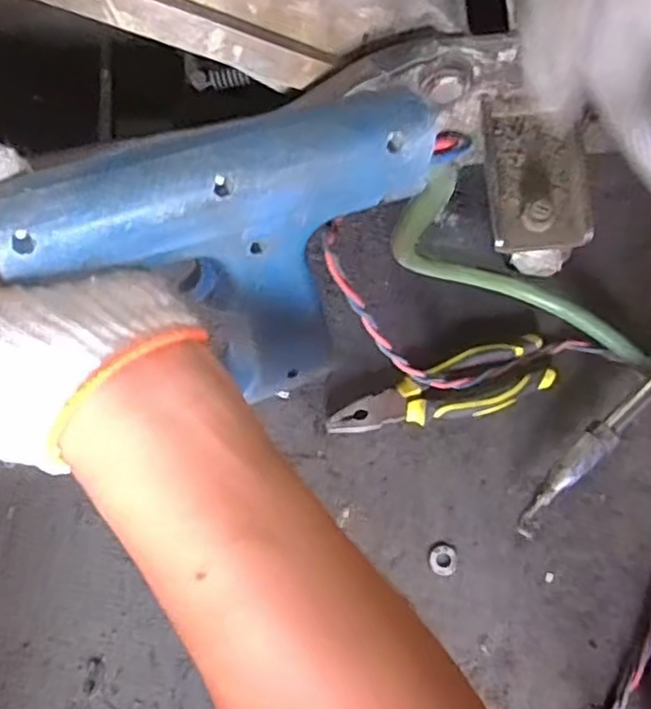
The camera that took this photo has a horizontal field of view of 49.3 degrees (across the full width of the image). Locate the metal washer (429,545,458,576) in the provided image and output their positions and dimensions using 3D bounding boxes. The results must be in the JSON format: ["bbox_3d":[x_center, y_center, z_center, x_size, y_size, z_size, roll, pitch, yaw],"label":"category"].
[{"bbox_3d":[0.099,0.172,0.591,0.023,0.004,0.024,-1,75,3],"label":"metal washer"}]

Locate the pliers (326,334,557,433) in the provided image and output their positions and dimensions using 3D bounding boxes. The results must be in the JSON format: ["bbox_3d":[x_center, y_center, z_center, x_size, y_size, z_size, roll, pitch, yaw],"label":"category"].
[{"bbox_3d":[0.098,0.032,0.617,0.192,0.021,0.056,-13,75,-1],"label":"pliers"}]

